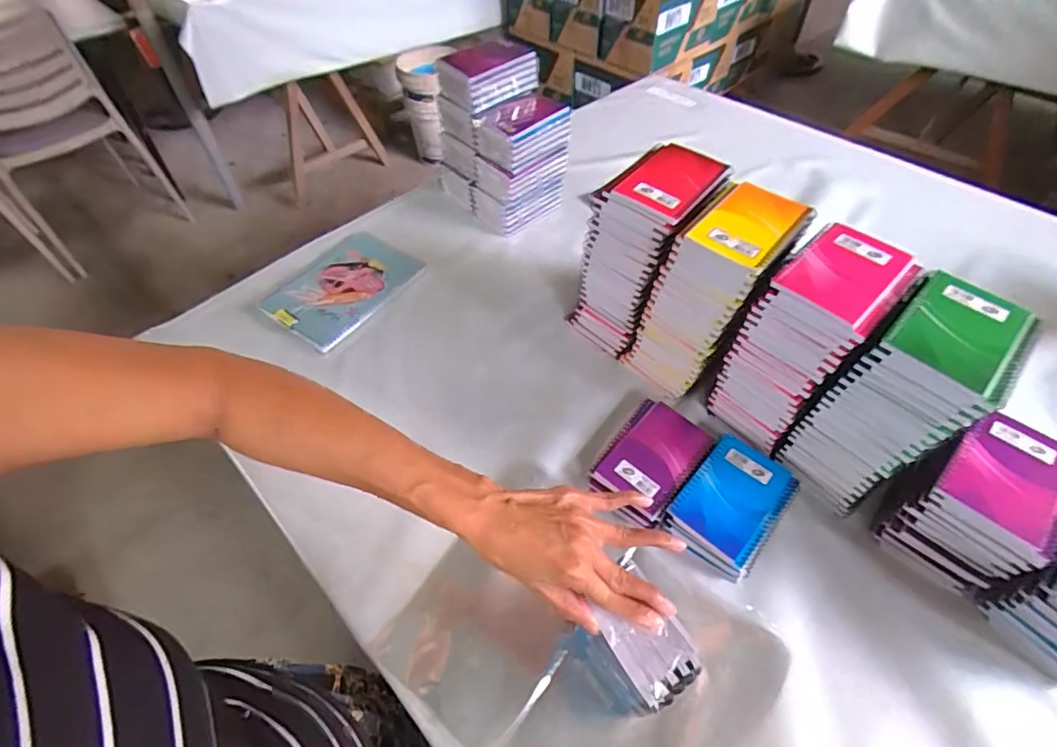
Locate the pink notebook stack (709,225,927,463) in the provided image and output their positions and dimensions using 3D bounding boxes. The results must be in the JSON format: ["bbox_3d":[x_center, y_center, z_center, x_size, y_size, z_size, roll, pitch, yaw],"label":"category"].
[{"bbox_3d":[0.305,-0.031,0.564,0.129,0.210,0.100,-37,61,-25],"label":"pink notebook stack"}]

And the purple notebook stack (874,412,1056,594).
[{"bbox_3d":[0.448,0.130,0.517,0.104,0.129,0.126,34,59,25],"label":"purple notebook stack"}]

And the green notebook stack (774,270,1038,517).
[{"bbox_3d":[0.374,0.034,0.528,0.131,0.238,0.104,-37,61,-24],"label":"green notebook stack"}]

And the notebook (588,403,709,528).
[{"bbox_3d":[0.143,0.097,0.591,0.096,0.013,0.145,34,60,24],"label":"notebook"}]

